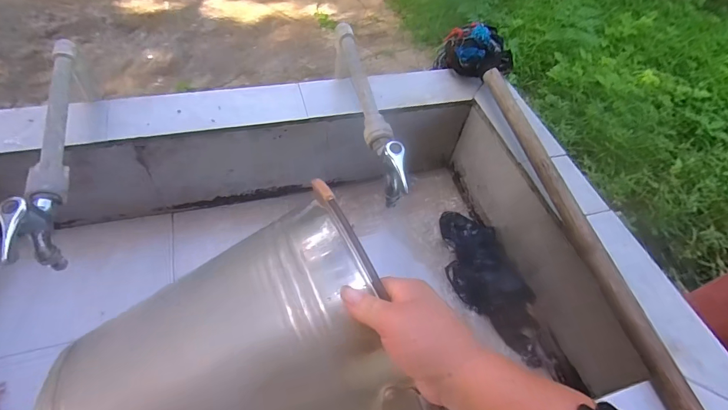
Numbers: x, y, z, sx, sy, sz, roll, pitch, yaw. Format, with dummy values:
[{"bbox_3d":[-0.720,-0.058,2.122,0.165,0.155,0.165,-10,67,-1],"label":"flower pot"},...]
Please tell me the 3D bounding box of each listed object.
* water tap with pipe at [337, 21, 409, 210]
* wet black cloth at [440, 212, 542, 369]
[{"bbox_3d":[0.006,-0.136,0.559,0.031,0.076,0.333,-7,52,-12],"label":"water tap with pipe"},{"bbox_3d":[0.216,0.124,0.683,0.106,0.063,0.291,-10,53,-14],"label":"wet black cloth"}]

